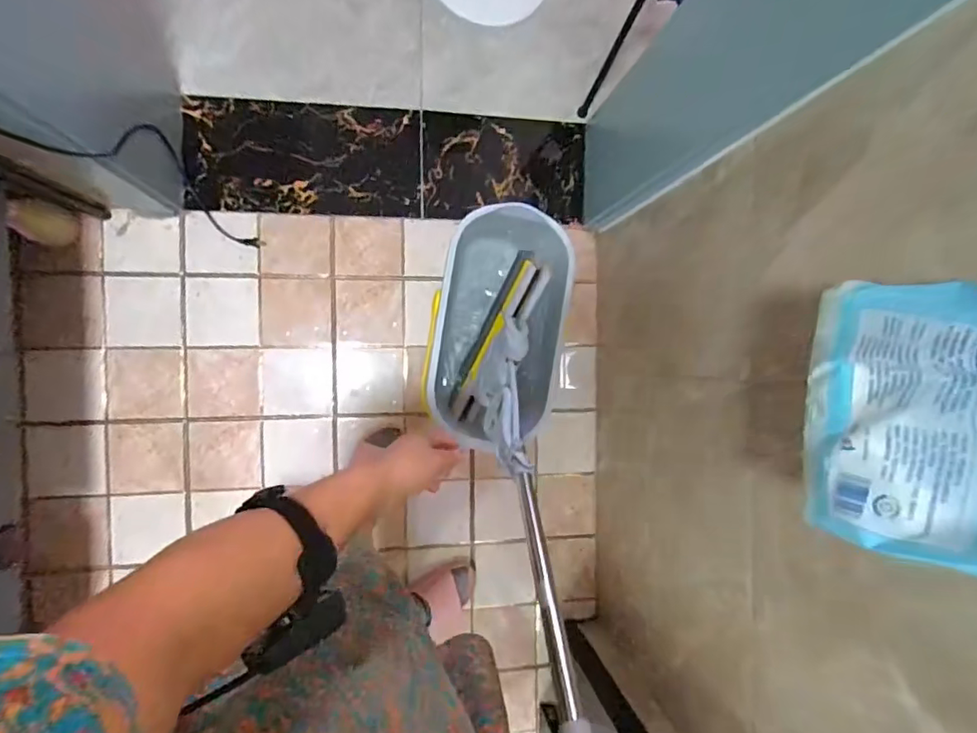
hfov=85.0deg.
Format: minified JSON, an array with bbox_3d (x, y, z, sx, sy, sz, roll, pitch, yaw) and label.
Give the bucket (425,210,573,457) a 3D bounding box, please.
[{"bbox_3d":[0.012,-0.063,1.070,0.250,0.192,0.472,5,90,-10],"label":"bucket"}]

